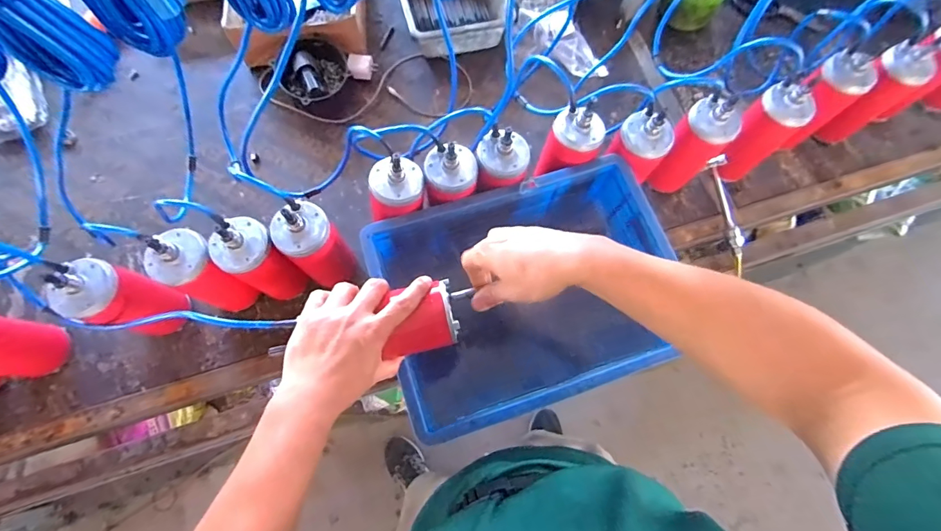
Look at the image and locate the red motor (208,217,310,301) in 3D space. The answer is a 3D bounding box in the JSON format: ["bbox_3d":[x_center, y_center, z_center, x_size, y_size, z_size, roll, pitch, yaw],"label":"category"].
[{"bbox_3d":[-0.293,-0.005,0.589,0.074,0.158,0.068,1,72,-2],"label":"red motor"}]

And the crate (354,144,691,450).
[{"bbox_3d":[0.079,0.042,0.619,0.391,0.153,0.296,-17,74,-7],"label":"crate"}]

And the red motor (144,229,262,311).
[{"bbox_3d":[-0.372,0.015,0.598,0.088,0.189,0.080,21,73,5],"label":"red motor"}]

